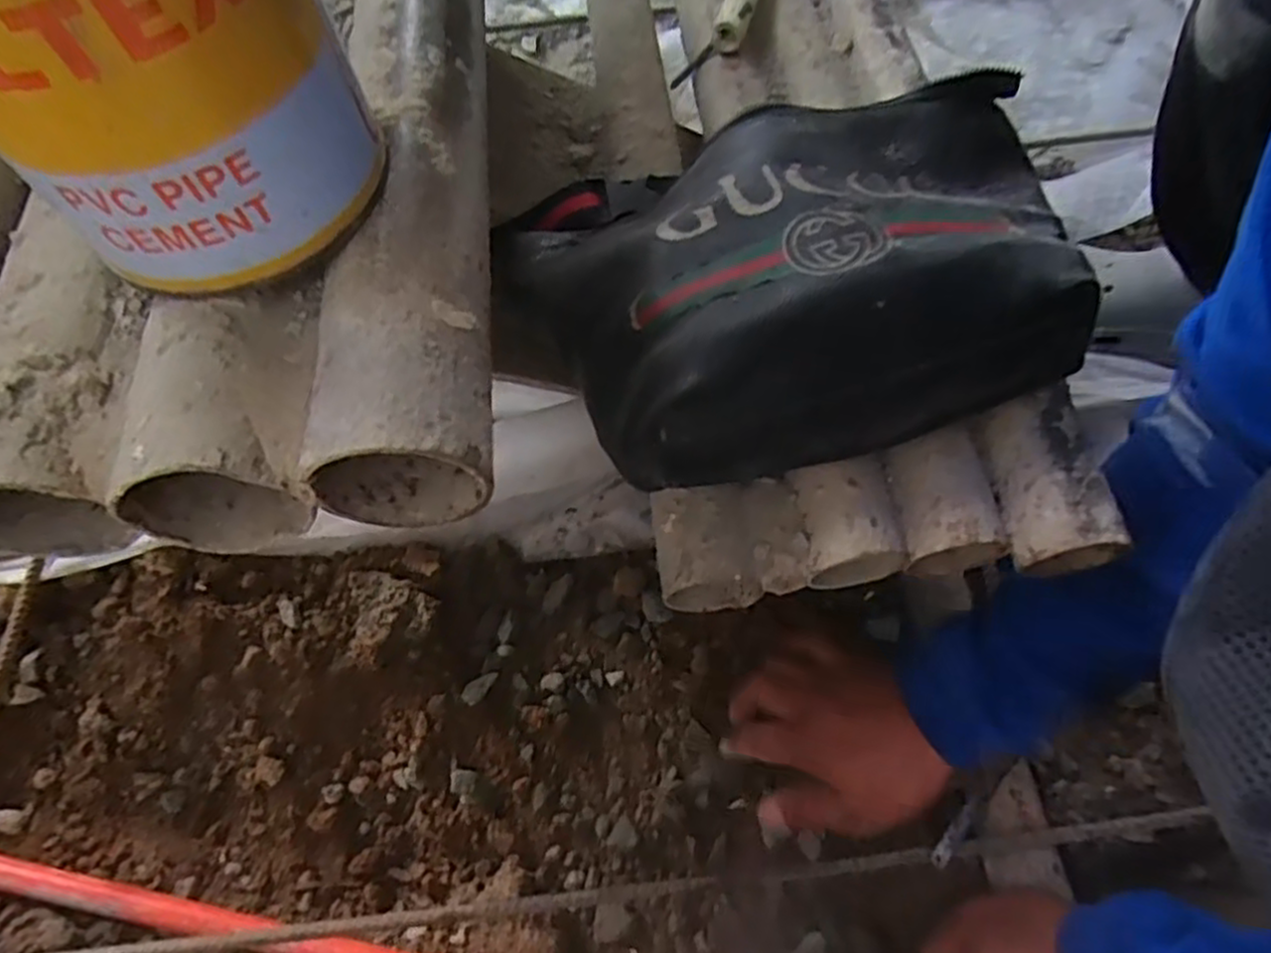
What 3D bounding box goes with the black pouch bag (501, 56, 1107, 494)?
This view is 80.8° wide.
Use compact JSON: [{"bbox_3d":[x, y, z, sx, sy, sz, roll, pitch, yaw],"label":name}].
[{"bbox_3d":[0.070,-0.103,0.342,0.257,0.073,0.192,-9,65,-3],"label":"black pouch bag"}]

